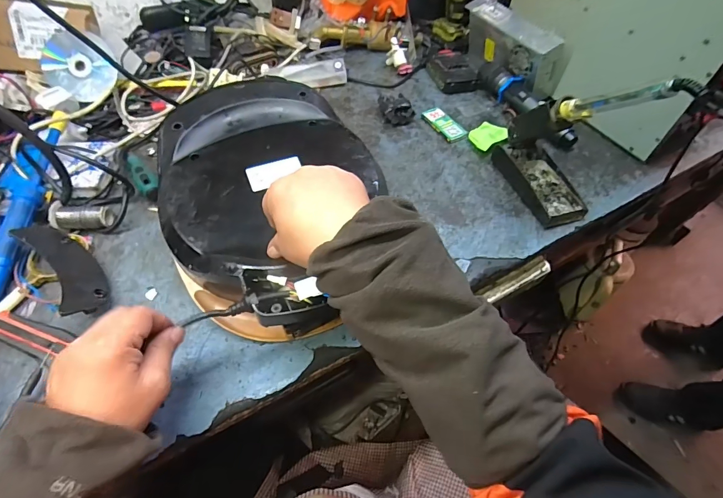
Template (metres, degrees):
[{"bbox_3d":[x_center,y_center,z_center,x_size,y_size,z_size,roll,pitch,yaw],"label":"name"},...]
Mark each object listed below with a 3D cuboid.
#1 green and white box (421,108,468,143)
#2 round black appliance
[{"bbox_3d":[0.150,-0.228,0.698,0.039,0.011,0.092,-24,58,-18],"label":"green and white box"},{"bbox_3d":[-0.114,-0.064,0.484,0.257,0.119,0.311,-29,59,-21],"label":"round black appliance"}]

